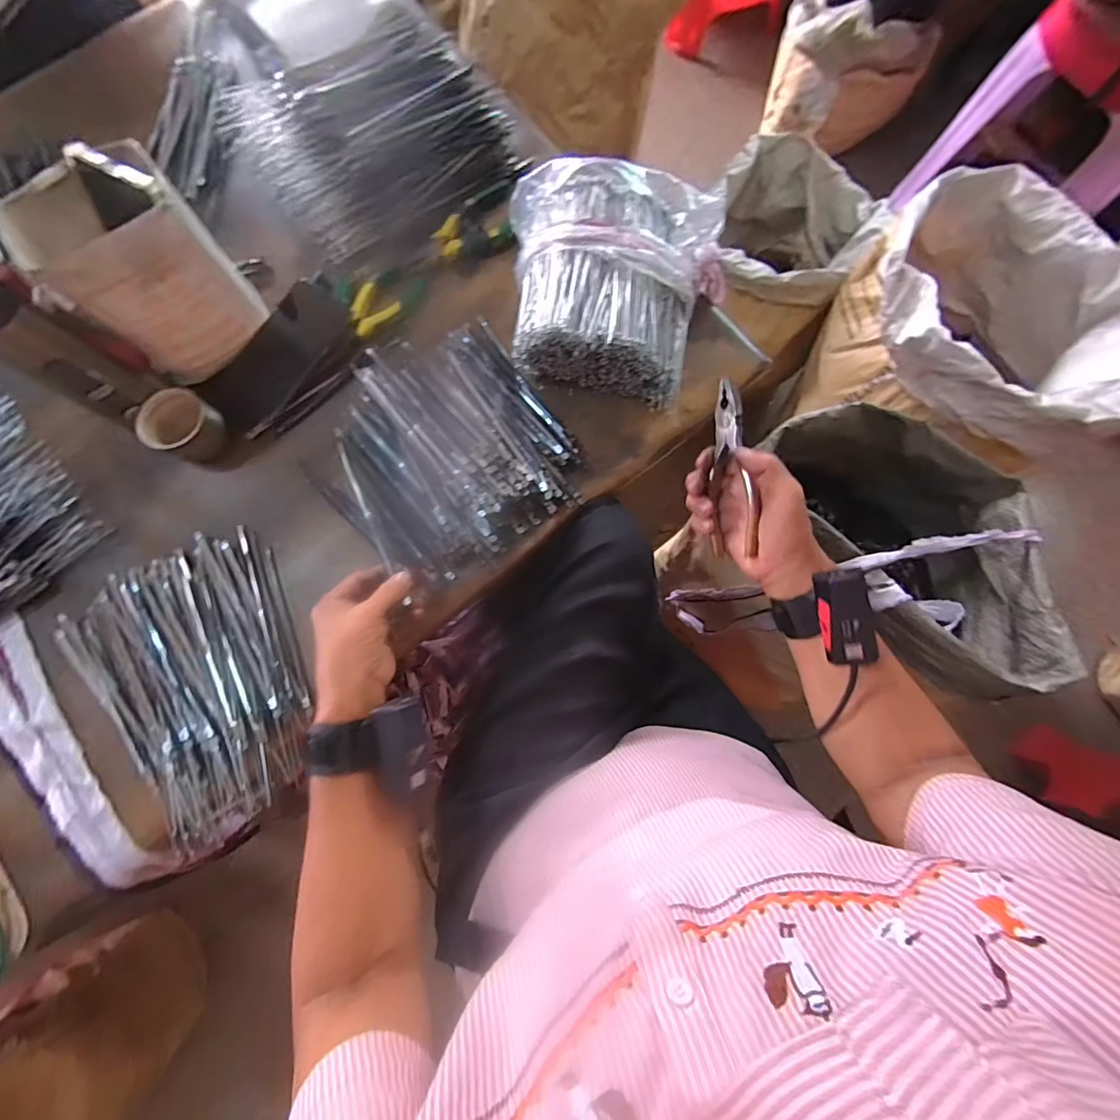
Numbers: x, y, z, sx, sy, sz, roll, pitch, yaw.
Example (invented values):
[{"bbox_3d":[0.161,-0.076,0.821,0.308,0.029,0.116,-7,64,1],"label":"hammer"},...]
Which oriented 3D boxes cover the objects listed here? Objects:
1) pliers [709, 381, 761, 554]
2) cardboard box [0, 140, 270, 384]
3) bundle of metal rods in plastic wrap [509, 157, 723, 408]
[{"bbox_3d":[0.148,-0.080,0.419,0.025,0.044,0.150,-5,94,-2],"label":"pliers"},{"bbox_3d":[-0.373,-0.262,0.444,0.122,0.155,0.090,-36,81,-7],"label":"cardboard box"},{"bbox_3d":[0.051,-0.286,0.486,0.228,0.084,0.210,12,79,2],"label":"bundle of metal rods in plastic wrap"}]

